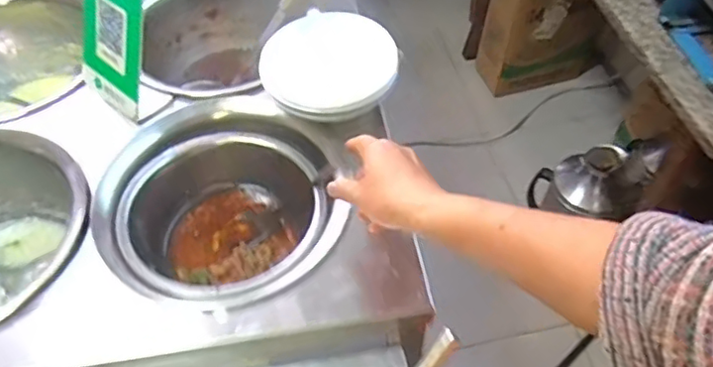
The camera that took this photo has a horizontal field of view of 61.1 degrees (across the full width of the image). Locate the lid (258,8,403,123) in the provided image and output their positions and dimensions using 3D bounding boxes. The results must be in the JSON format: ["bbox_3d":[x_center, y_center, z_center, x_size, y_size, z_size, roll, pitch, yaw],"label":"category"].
[{"bbox_3d":[-0.033,-0.135,0.682,0.144,0.019,0.132,-1,68,3],"label":"lid"}]

